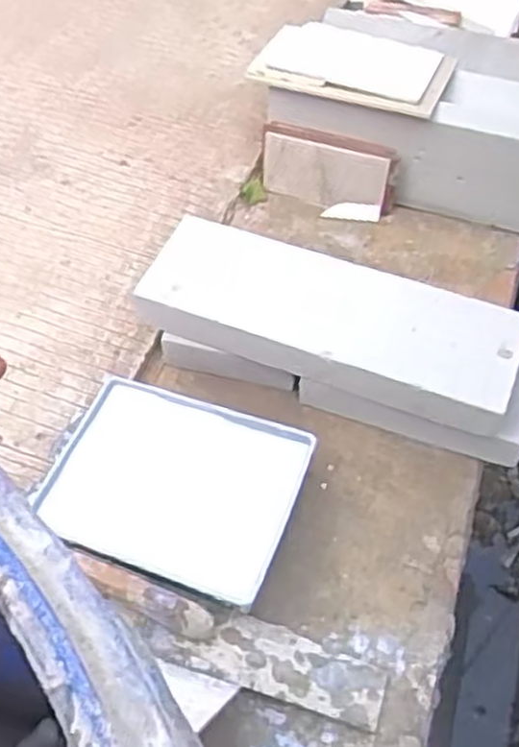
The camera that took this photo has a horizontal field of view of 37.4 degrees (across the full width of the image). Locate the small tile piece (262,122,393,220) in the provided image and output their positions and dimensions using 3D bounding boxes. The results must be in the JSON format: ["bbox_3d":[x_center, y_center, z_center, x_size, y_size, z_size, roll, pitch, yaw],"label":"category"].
[{"bbox_3d":[0.133,-0.397,1.523,0.264,0.156,0.037,16,33,13],"label":"small tile piece"}]

